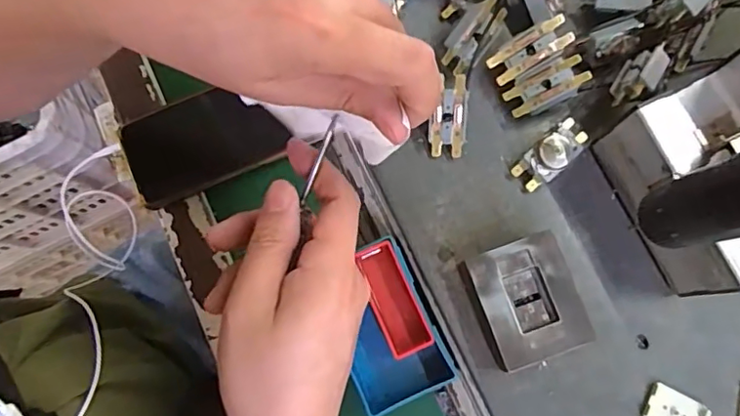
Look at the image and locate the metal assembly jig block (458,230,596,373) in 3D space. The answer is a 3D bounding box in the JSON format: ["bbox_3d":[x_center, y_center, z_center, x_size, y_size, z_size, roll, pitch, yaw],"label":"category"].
[{"bbox_3d":[0.108,0.066,0.394,0.068,0.027,0.079,-20,79,-3],"label":"metal assembly jig block"}]

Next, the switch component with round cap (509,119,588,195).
[{"bbox_3d":[0.135,-0.039,0.415,0.059,0.027,0.026,-39,81,-6],"label":"switch component with round cap"}]

